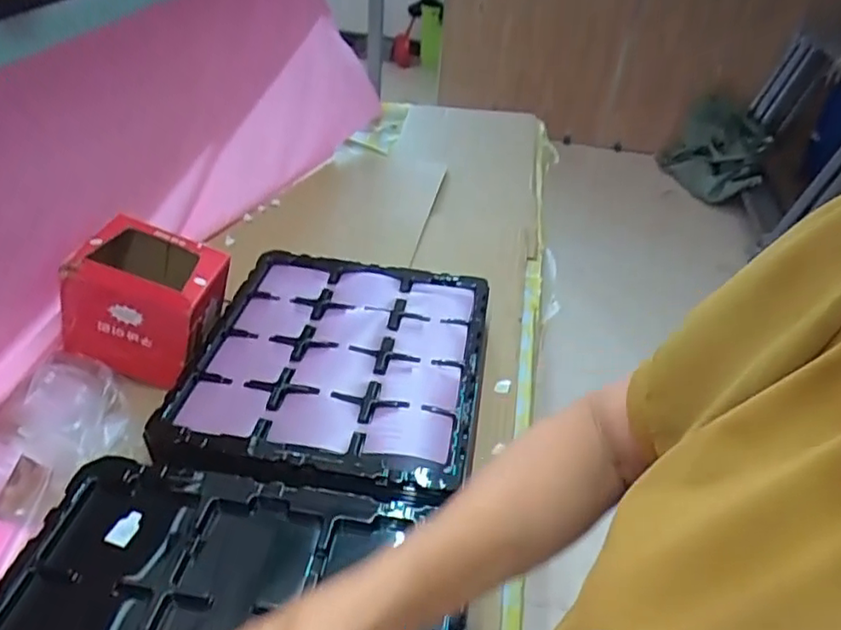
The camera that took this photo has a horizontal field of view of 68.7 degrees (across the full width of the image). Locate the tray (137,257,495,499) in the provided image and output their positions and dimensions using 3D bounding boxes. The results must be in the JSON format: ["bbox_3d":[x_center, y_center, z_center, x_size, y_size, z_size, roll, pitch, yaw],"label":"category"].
[{"bbox_3d":[-0.099,0.047,0.769,0.344,0.031,0.378,8,36,4],"label":"tray"}]

